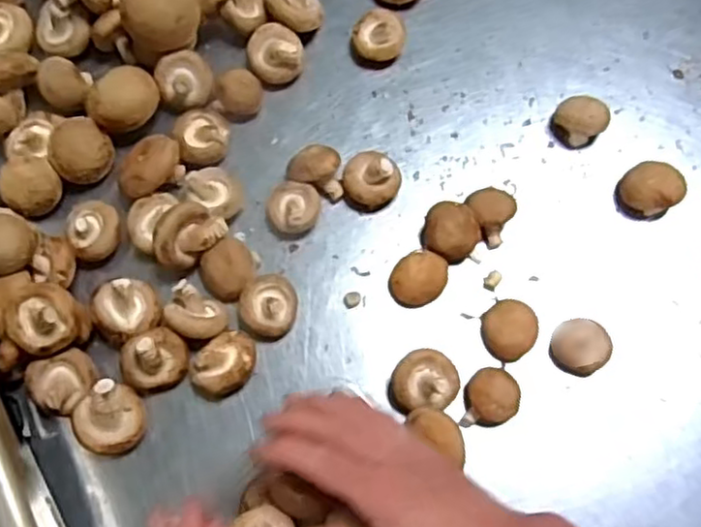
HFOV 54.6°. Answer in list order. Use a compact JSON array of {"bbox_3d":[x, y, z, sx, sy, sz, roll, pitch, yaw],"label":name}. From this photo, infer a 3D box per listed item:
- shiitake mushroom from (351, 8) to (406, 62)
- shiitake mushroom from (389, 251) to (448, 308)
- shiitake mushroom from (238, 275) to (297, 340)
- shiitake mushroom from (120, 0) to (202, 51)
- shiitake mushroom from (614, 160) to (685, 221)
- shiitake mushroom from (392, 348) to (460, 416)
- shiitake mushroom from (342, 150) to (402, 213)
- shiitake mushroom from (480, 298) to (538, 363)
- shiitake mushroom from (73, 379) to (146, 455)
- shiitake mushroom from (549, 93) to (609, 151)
[{"bbox_3d":[0.024,-0.193,0.579,0.042,0.032,0.039,-2,72,-1],"label":"shiitake mushroom"},{"bbox_3d":[0.051,0.012,0.509,0.038,0.025,0.042,35,73,12],"label":"shiitake mushroom"},{"bbox_3d":[-0.060,0.034,0.503,0.041,0.026,0.043,0,69,0],"label":"shiitake mushroom"},{"bbox_3d":[-0.150,-0.197,0.544,0.060,0.059,0.052,-17,73,-6],"label":"shiitake mushroom"},{"bbox_3d":[0.233,-0.057,0.528,0.040,0.033,0.041,0,72,0],"label":"shiitake mushroom"},{"bbox_3d":[0.050,0.080,0.472,0.045,0.022,0.041,-19,95,5],"label":"shiitake mushroom"},{"bbox_3d":[0.015,-0.066,0.532,0.041,0.036,0.039,0,72,0],"label":"shiitake mushroom"},{"bbox_3d":[0.115,0.049,0.490,0.035,0.023,0.040,-8,69,-3],"label":"shiitake mushroom"},{"bbox_3d":[-0.168,0.107,0.468,0.047,0.041,0.041,-29,75,-9],"label":"shiitake mushroom"},{"bbox_3d":[0.185,-0.116,0.550,0.040,0.025,0.036,35,73,12],"label":"shiitake mushroom"}]

